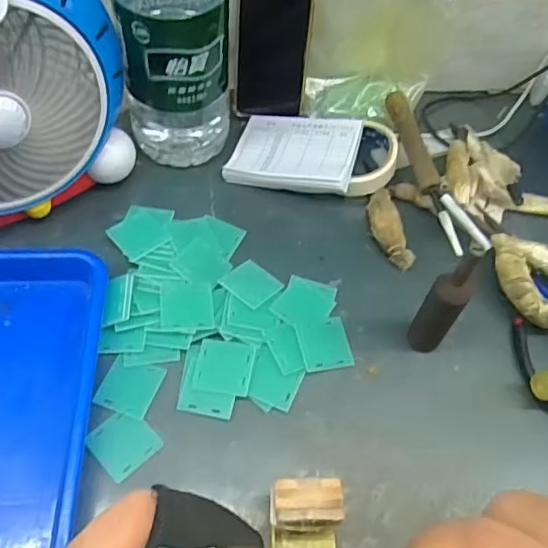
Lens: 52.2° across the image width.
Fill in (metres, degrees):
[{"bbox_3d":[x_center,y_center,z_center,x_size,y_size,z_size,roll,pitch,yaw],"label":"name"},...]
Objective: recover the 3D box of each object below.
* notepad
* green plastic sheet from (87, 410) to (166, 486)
[{"bbox_3d":[0.022,-0.132,0.597,0.132,0.010,0.103,9,57,18],"label":"notepad"},{"bbox_3d":[-0.119,0.132,0.441,0.048,0.004,0.044,41,64,19],"label":"green plastic sheet"}]

